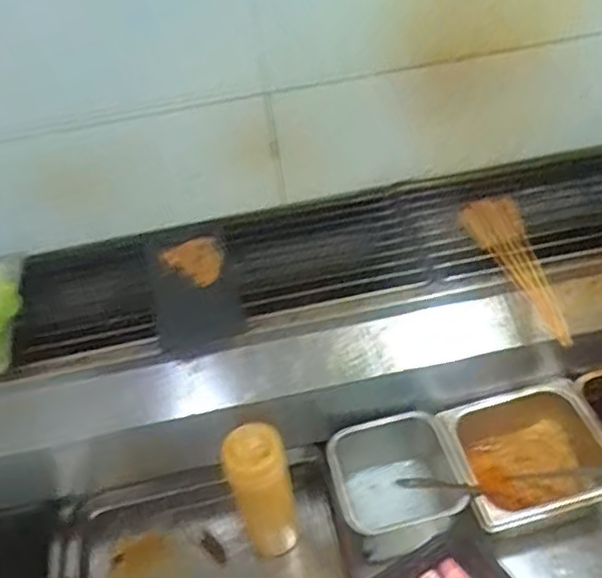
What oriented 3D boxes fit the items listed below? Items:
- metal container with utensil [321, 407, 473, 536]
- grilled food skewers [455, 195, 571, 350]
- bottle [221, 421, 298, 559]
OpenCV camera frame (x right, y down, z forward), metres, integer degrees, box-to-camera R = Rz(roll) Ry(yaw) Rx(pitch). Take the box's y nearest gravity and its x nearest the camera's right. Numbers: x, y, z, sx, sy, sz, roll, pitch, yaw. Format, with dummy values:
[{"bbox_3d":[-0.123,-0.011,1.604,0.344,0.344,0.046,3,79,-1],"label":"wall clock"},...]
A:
[{"bbox_3d":[0.116,0.237,0.780,0.155,0.102,0.138,-11,46,-5],"label":"metal container with utensil"},{"bbox_3d":[0.271,-0.031,0.795,0.076,0.028,0.212,-19,64,-12],"label":"grilled food skewers"},{"bbox_3d":[-0.046,0.233,0.735,0.067,0.186,0.068,-12,46,-6],"label":"bottle"}]

